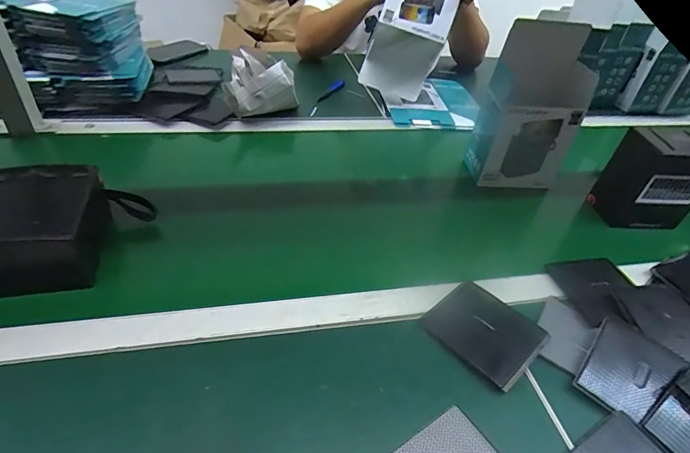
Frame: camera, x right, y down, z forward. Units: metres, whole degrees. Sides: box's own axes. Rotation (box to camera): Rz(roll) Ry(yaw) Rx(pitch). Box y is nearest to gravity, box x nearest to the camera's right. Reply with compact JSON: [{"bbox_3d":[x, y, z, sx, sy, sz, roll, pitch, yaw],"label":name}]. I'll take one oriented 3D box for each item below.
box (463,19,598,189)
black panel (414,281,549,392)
[{"bbox_3d":[0.304,-0.189,0.674,0.137,0.241,0.089,5,40,-4],"label":"box"},{"bbox_3d":[0.159,0.116,0.474,0.115,0.024,0.089,35,47,29],"label":"black panel"}]

